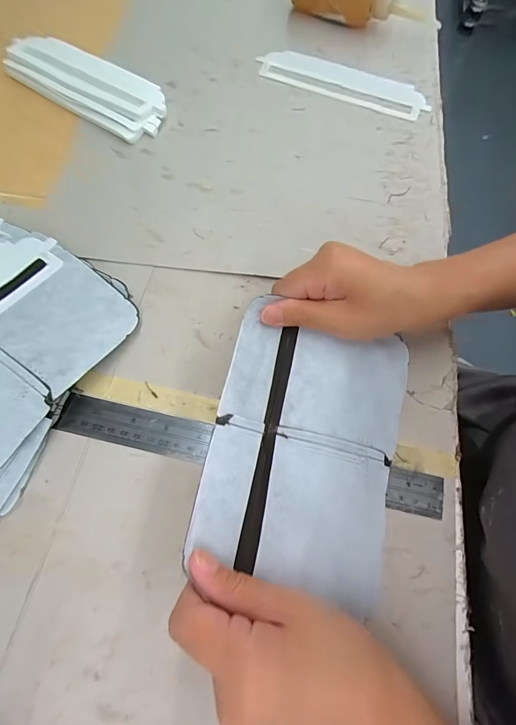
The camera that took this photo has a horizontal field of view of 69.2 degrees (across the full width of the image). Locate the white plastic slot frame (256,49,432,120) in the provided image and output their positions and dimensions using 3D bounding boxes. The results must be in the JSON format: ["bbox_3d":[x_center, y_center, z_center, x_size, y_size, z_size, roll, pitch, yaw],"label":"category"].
[{"bbox_3d":[0.093,-0.309,0.412,0.184,0.005,0.054,17,70,4],"label":"white plastic slot frame"}]

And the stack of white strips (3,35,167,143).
[{"bbox_3d":[-0.178,-0.290,0.391,0.186,0.013,0.072,30,72,8],"label":"stack of white strips"}]

